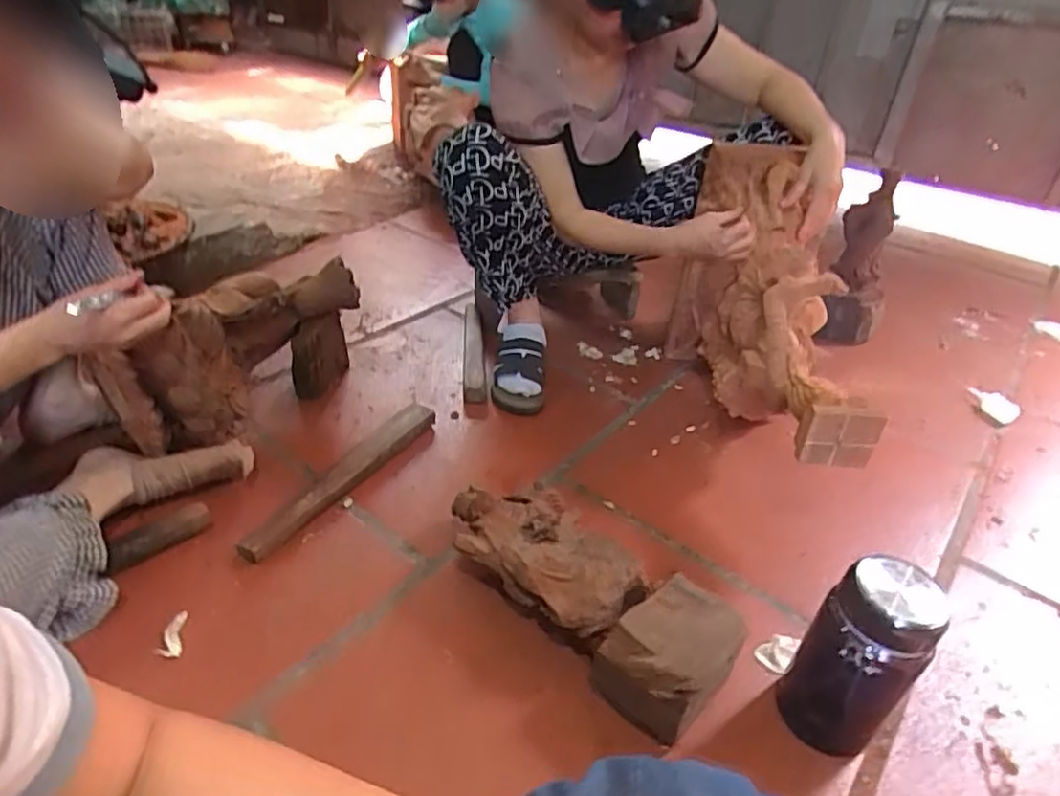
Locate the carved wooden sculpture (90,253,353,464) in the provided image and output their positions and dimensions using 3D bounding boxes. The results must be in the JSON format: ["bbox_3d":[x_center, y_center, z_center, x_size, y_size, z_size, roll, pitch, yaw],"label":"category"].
[{"bbox_3d":[-0.427,-0.049,0.990,0.117,0.239,0.409,23,40,23],"label":"carved wooden sculpture"}]

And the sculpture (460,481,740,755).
[{"bbox_3d":[0.049,0.226,0.767,0.381,0.099,0.140,32,44,32],"label":"sculpture"}]

